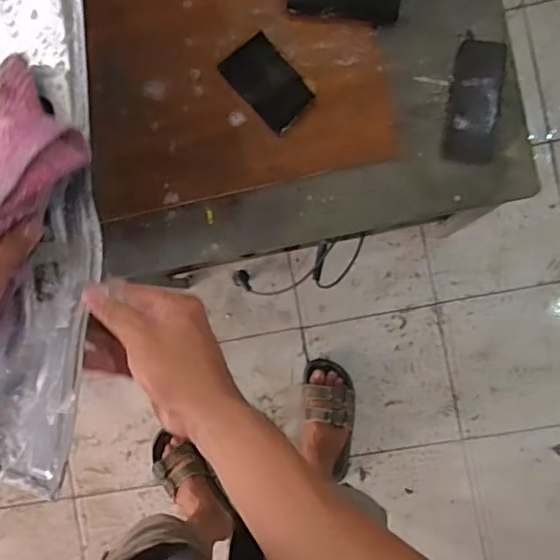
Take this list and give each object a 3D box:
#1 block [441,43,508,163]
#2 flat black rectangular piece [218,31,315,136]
[{"bbox_3d":[0.229,-0.209,0.692,0.059,0.021,0.140,9,91,7],"label":"block"},{"bbox_3d":[-0.014,-0.239,0.719,0.066,0.009,0.112,-39,85,5],"label":"flat black rectangular piece"}]

